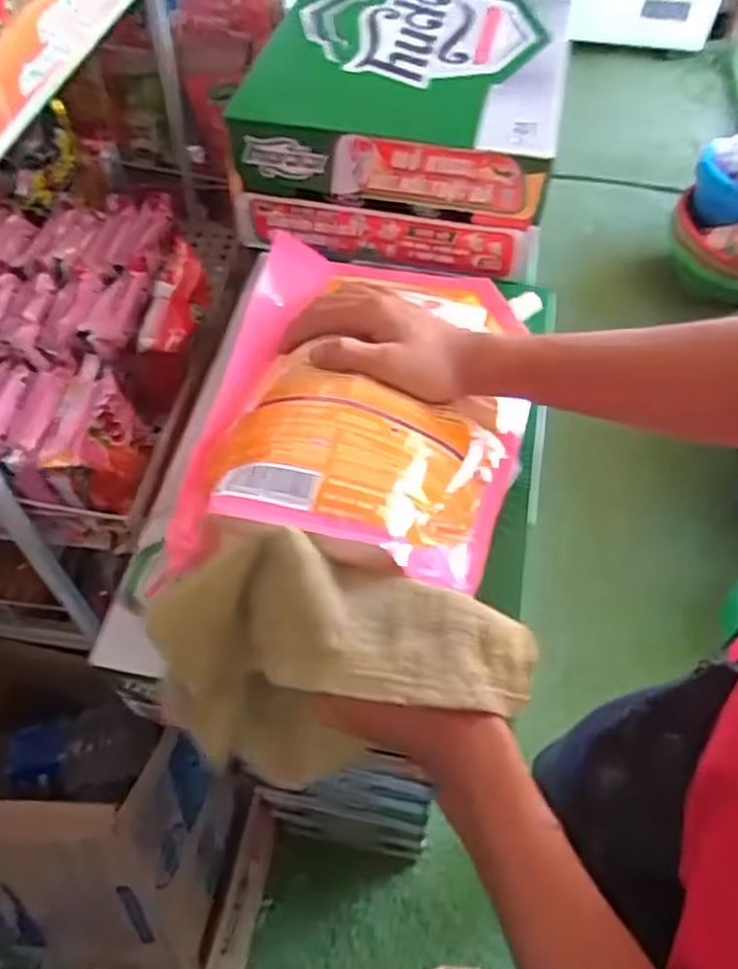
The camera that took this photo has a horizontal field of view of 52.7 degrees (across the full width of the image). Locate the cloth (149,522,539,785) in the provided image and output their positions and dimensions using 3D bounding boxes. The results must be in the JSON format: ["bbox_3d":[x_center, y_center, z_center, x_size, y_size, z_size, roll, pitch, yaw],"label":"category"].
[{"bbox_3d":[-0.015,0.112,0.422,0.194,0.172,0.079,10,55,7],"label":"cloth"}]

